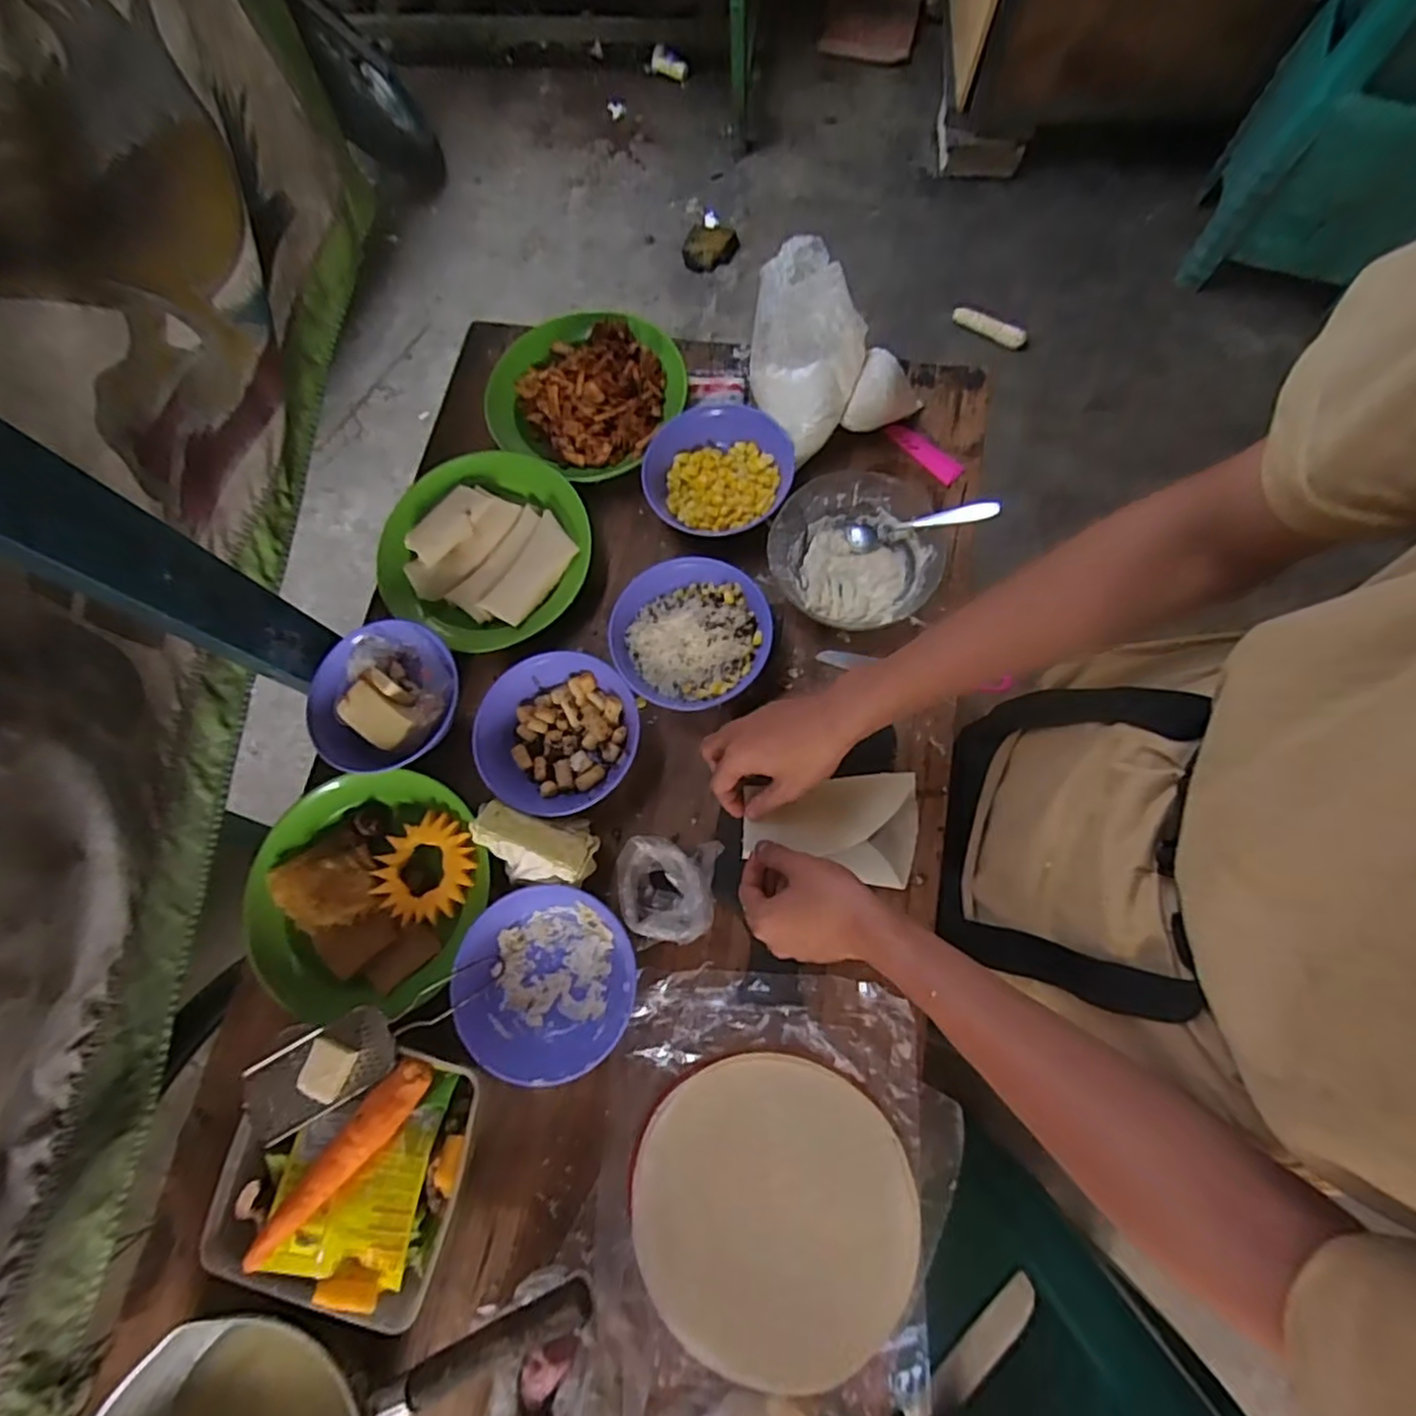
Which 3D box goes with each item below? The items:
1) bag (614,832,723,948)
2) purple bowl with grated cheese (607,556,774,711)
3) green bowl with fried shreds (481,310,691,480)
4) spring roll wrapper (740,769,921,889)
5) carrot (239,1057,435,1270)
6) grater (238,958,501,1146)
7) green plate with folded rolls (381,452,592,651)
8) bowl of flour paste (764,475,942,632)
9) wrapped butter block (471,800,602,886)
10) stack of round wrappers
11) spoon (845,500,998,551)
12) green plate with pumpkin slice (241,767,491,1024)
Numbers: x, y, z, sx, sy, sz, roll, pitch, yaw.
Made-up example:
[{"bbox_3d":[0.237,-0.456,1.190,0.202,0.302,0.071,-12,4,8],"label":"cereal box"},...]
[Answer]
[{"bbox_3d":[-0.034,0.152,0.560,0.078,0.039,0.086,4,75,3],"label":"bag"},{"bbox_3d":[-0.018,-0.066,0.627,0.141,0.037,0.137,0,75,1],"label":"purple bowl with grated cheese"},{"bbox_3d":[-0.136,-0.345,0.715,0.203,0.064,0.197,0,75,1],"label":"green bowl with fried shreds"},{"bbox_3d":[0.110,0.101,0.589,0.151,0.023,0.093,4,75,3],"label":"spring roll wrapper"},{"bbox_3d":[-0.260,0.316,0.474,0.032,0.027,0.144,43,80,12],"label":"carrot"},{"bbox_3d":[-0.250,0.247,0.503,0.203,0.020,0.057,-30,76,-6],"label":"grater"},{"bbox_3d":[-0.220,-0.159,0.679,0.202,0.037,0.199,0,75,1],"label":"green plate with folded rolls"},{"bbox_3d":[0.138,-0.146,0.642,0.153,0.057,0.159,0,75,1],"label":"bowl of flour paste"},{"bbox_3d":[-0.148,0.116,0.571,0.104,0.047,0.056,10,75,4],"label":"wrapped butter block"},{"bbox_3d":[0.050,0.372,0.500,0.202,0.011,0.194,5,75,3],"label":"stack of round wrappers"},{"bbox_3d":[0.198,-0.173,0.632,0.138,0.018,0.028,-5,72,32],"label":"spoon"},{"bbox_3d":[-0.298,0.158,0.582,0.205,0.043,0.193,0,75,1],"label":"green plate with pumpkin slice"}]

